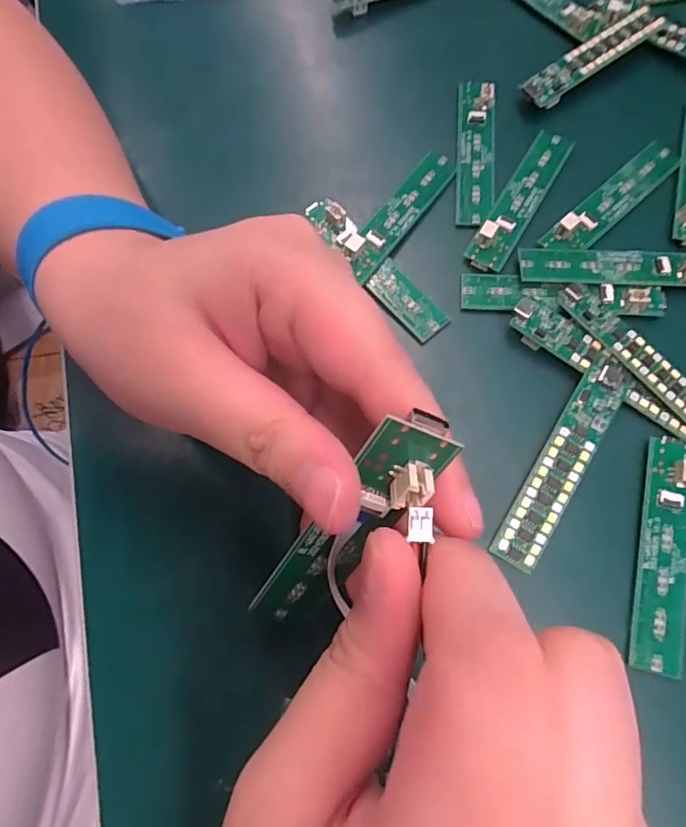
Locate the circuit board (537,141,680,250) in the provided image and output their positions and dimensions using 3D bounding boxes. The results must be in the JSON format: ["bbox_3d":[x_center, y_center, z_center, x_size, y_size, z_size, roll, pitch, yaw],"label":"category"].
[{"bbox_3d":[0.121,-0.096,0.231,0.079,0.009,0.017,-42,76,-12],"label":"circuit board"}]

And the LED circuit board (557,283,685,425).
[{"bbox_3d":[0.120,-0.021,0.206,0.018,0.005,0.083,-40,75,-11],"label":"LED circuit board"}]

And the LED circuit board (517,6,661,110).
[{"bbox_3d":[0.121,-0.172,0.252,0.074,0.011,0.016,-32,73,-8],"label":"LED circuit board"}]

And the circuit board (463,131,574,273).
[{"bbox_3d":[0.081,-0.099,0.232,0.018,0.007,0.080,30,75,10],"label":"circuit board"}]

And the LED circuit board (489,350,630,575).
[{"bbox_3d":[0.085,0.016,0.196,0.017,0.006,0.089,30,75,10],"label":"LED circuit board"}]

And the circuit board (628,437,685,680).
[{"bbox_3d":[0.116,0.049,0.186,0.018,0.006,0.083,13,76,5],"label":"circuit board"}]

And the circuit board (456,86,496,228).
[{"bbox_3d":[0.062,-0.123,0.241,0.017,0.008,0.075,5,72,2],"label":"circuit board"}]

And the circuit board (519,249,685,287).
[{"bbox_3d":[0.117,-0.064,0.218,0.081,0.010,0.017,4,72,2],"label":"circuit board"}]

